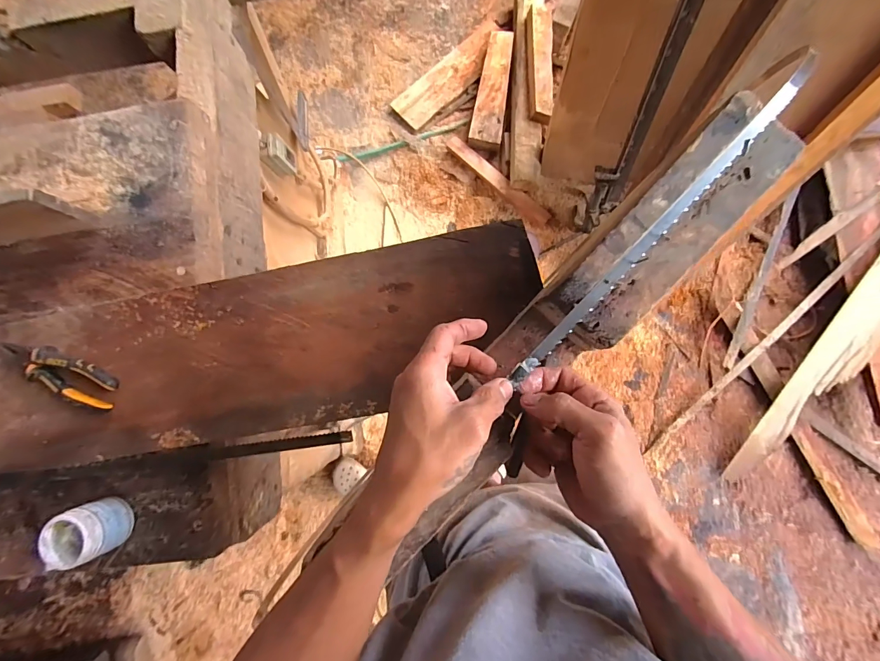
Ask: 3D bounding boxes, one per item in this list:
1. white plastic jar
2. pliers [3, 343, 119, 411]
[{"bbox_3d":[-0.481,0.275,0.532,0.072,0.063,0.070,-1,83,5],"label":"white plastic jar"},{"bbox_3d":[-0.505,0.052,0.511,0.167,0.031,0.053,23,86,7],"label":"pliers"}]

